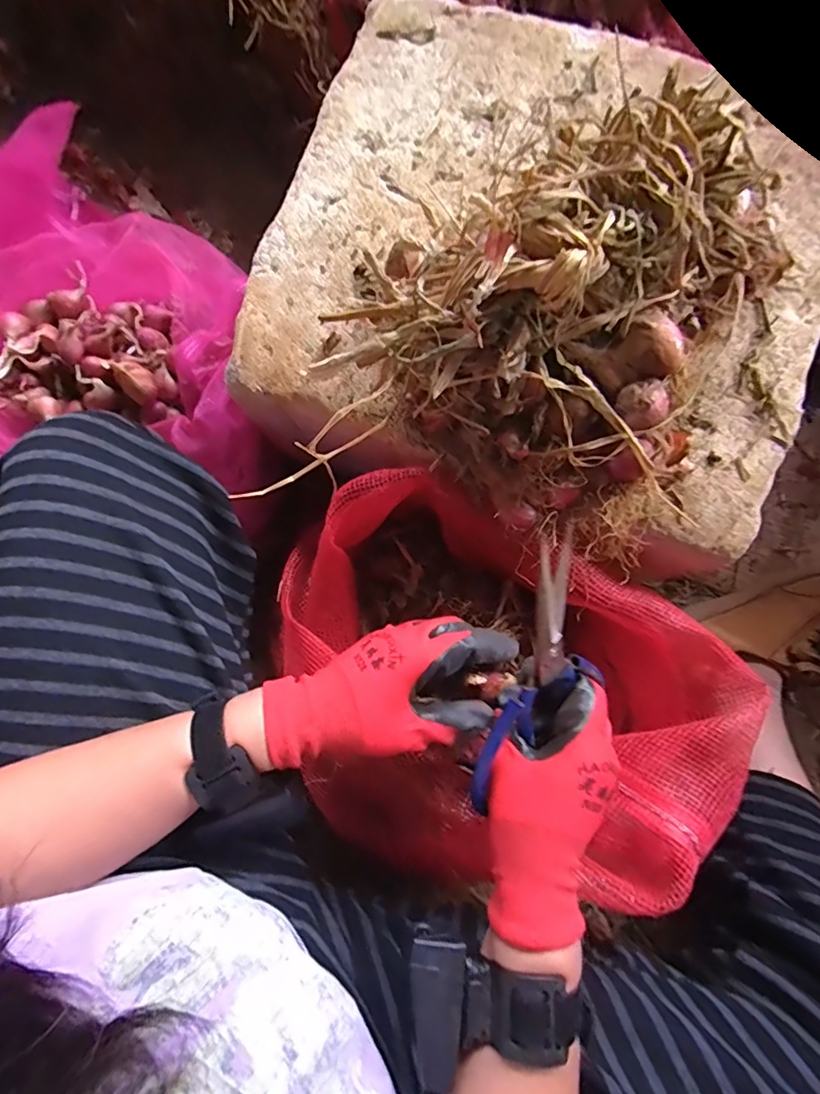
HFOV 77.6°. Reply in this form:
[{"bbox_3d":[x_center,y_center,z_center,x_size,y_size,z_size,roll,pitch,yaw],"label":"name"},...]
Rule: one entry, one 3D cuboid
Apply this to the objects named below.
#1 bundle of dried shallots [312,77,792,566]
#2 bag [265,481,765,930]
[{"bbox_3d":[0.100,-0.145,0.330,0.249,0.142,0.222,30,81,6],"label":"bundle of dried shallots"},{"bbox_3d":[0.052,0.126,0.424,0.365,0.138,0.276,29,81,6],"label":"bag"}]

